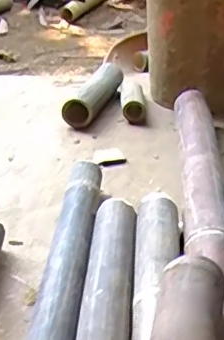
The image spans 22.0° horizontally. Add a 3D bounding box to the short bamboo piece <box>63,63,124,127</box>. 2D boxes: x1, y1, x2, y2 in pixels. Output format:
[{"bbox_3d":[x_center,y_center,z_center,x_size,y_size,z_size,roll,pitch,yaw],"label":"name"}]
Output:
[{"bbox_3d":[-0.034,-0.186,1.370,0.065,0.070,0.280,9,33,18],"label":"short bamboo piece"}]

